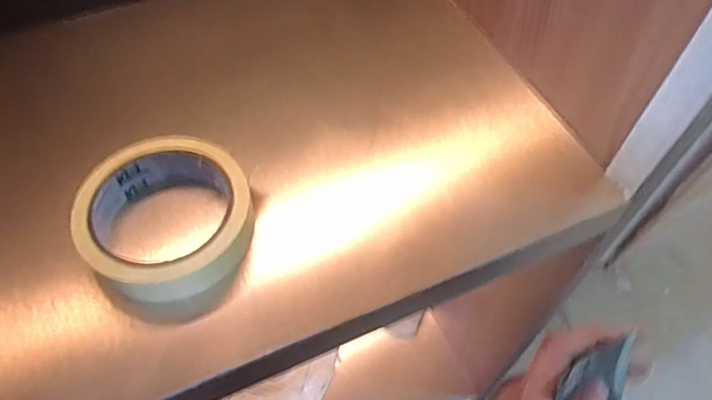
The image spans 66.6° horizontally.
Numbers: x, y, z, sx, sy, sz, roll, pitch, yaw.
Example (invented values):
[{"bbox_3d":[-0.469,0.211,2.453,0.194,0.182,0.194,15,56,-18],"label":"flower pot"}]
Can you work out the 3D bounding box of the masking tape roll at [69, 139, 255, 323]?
[{"bbox_3d":[-0.109,0.014,0.316,0.100,0.043,0.106,0,55,-1],"label":"masking tape roll"}]

